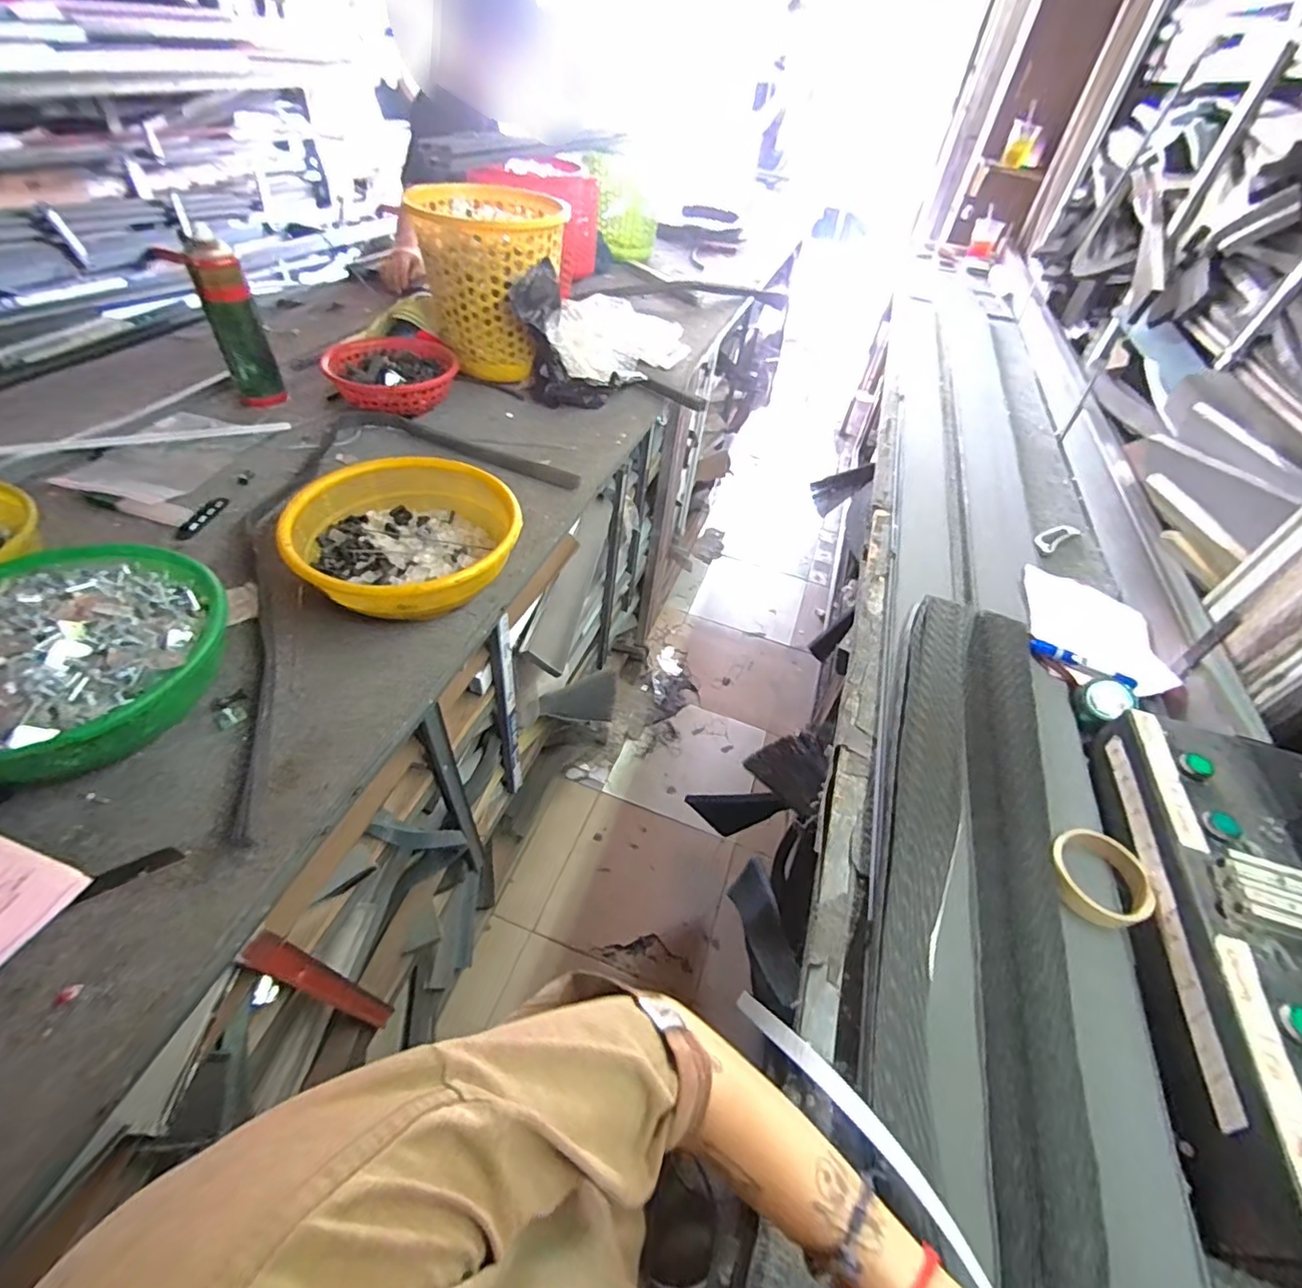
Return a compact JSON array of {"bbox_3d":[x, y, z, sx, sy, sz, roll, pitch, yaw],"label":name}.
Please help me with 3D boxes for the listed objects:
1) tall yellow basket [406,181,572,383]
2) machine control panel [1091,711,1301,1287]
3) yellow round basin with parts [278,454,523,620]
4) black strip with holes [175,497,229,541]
[{"bbox_3d":[-0.264,-0.609,0.971,0.235,0.238,0.249,4,46,-3],"label":"tall yellow basket"},{"bbox_3d":[0.551,0.265,0.493,0.197,0.099,0.467,19,47,11],"label":"machine control panel"},{"bbox_3d":[-0.263,-0.116,0.622,0.229,0.076,0.246,-20,52,-24],"label":"yellow round basin with parts"},{"bbox_3d":[-0.530,-0.151,0.667,0.020,0.006,0.077,8,46,0],"label":"black strip with holes"}]

